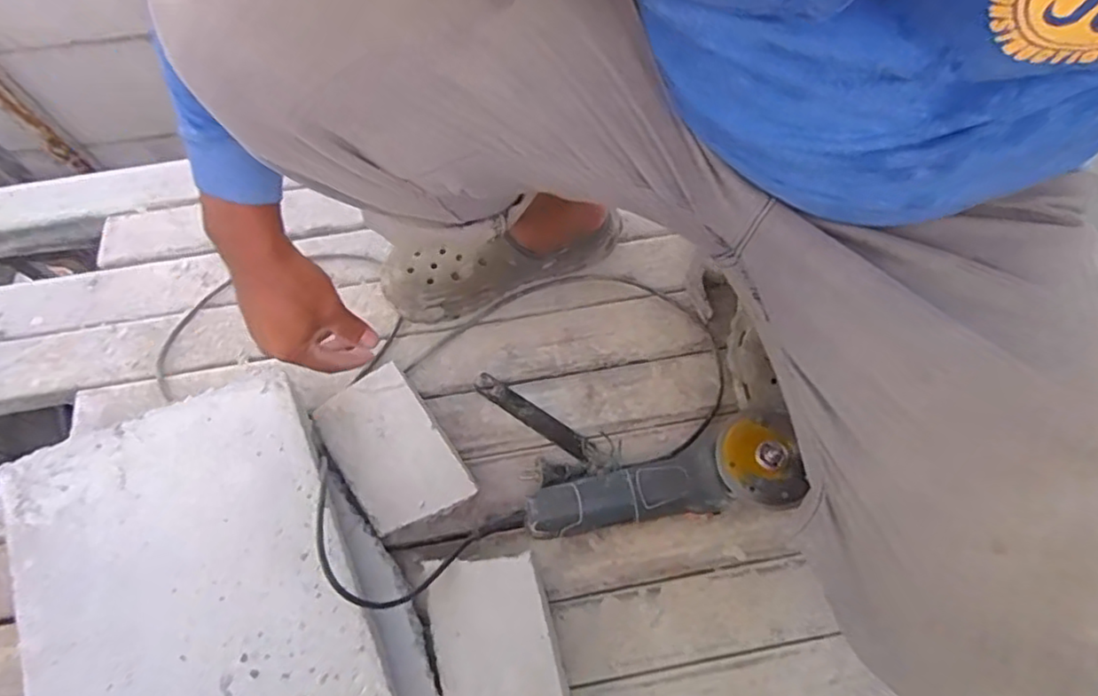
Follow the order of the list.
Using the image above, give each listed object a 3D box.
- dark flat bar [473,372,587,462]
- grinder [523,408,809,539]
[{"bbox_3d":[-0.020,0.074,0.717,0.151,0.011,0.025,33,71,14],"label":"dark flat bar"},{"bbox_3d":[0.098,0.138,0.640,0.244,0.088,0.101,-11,67,-5],"label":"grinder"}]

